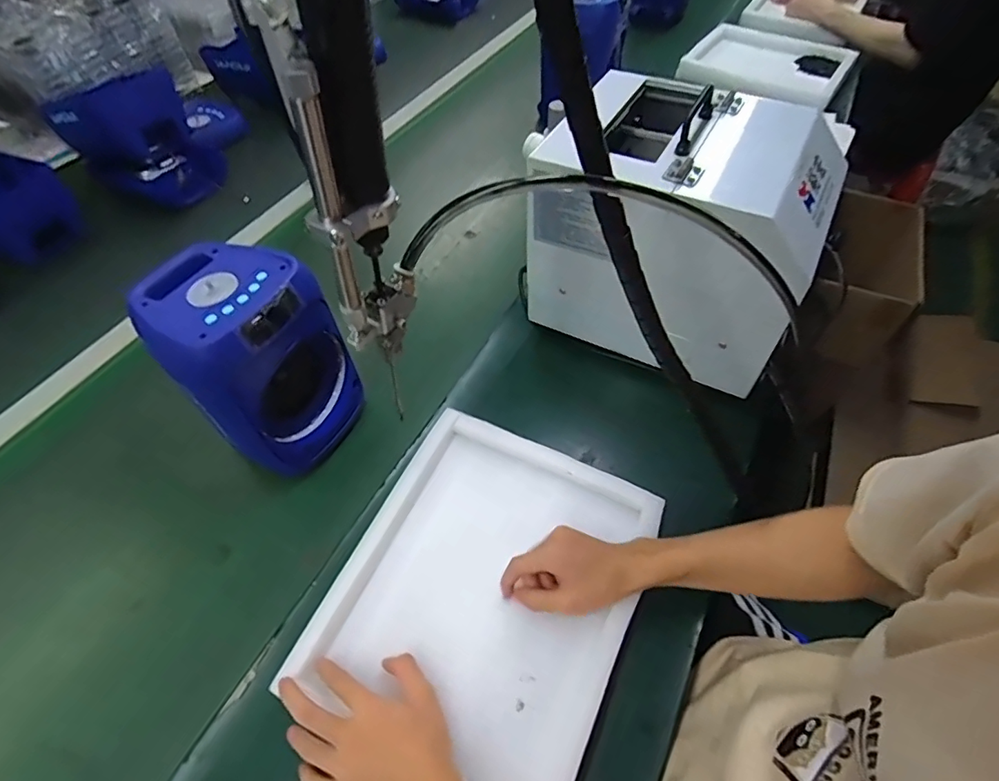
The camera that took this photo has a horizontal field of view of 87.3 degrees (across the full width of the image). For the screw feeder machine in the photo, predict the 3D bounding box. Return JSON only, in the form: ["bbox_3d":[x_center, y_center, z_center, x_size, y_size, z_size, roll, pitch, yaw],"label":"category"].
[{"bbox_3d":[0.242,-0.229,0.718,0.337,0.288,0.310,21,57,17],"label":"screw feeder machine"}]

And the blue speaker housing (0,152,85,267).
[{"bbox_3d":[-0.921,-0.330,0.960,0.229,0.128,0.195,17,56,14],"label":"blue speaker housing"}]

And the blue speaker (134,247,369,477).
[{"bbox_3d":[-0.299,-0.036,0.630,0.177,0.221,0.150,25,58,20],"label":"blue speaker"}]

